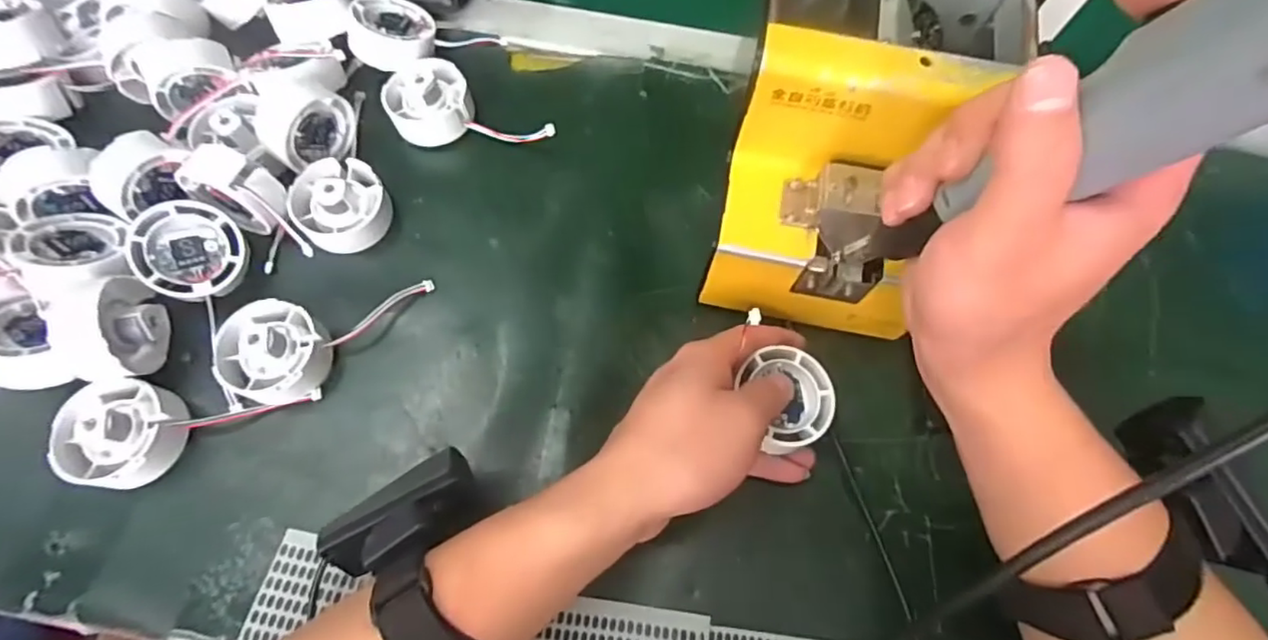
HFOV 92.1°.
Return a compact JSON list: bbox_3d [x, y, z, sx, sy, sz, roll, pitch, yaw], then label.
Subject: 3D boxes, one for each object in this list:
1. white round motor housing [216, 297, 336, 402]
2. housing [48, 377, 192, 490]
[{"bbox_3d":[-0.203,0.017,0.341,0.059,0.031,0.053,24,70,6],"label":"white round motor housing"},{"bbox_3d":[-0.270,0.058,0.321,0.055,0.033,0.052,1,69,-2],"label":"housing"}]

